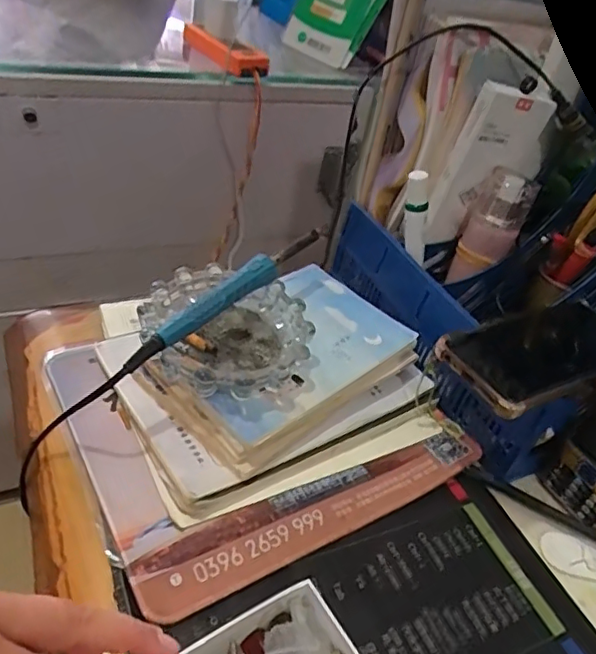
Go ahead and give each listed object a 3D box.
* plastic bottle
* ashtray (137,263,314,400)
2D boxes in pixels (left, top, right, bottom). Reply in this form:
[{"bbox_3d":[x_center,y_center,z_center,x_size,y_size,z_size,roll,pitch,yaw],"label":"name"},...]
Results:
[{"bbox_3d":[0.177,-0.091,0.542,0.041,0.114,0.046,-2,35,-47],"label":"plastic bottle"},{"bbox_3d":[-0.057,0.011,0.459,0.125,0.062,0.125,7,39,-6],"label":"ashtray"}]

